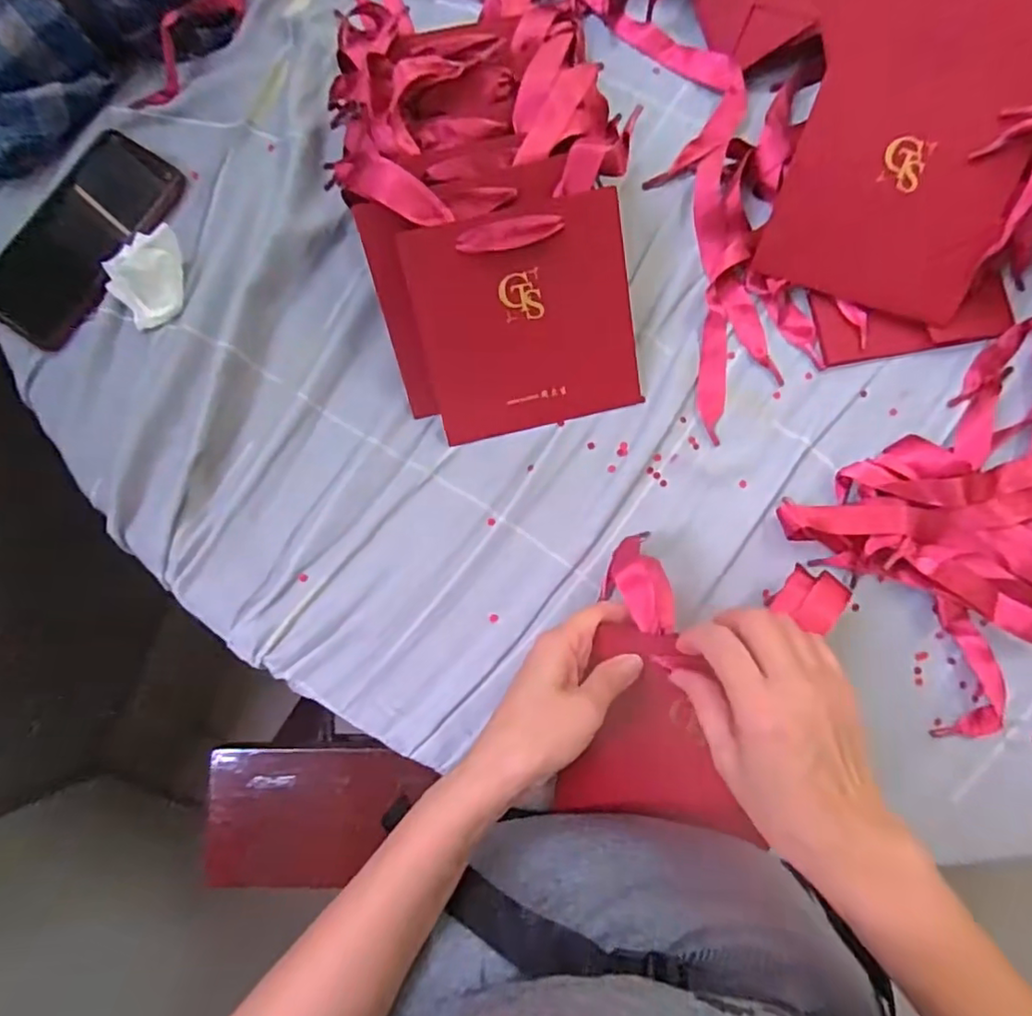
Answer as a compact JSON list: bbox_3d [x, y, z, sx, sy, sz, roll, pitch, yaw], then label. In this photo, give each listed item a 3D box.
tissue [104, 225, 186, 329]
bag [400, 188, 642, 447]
[{"bbox_3d":[-0.258,-0.163,0.418,0.061,0.024,0.045,-38,84,-3],"label":"tissue"},{"bbox_3d":[0.008,-0.121,0.396,0.138,0.006,0.136,-13,116,-1],"label":"bag"}]

